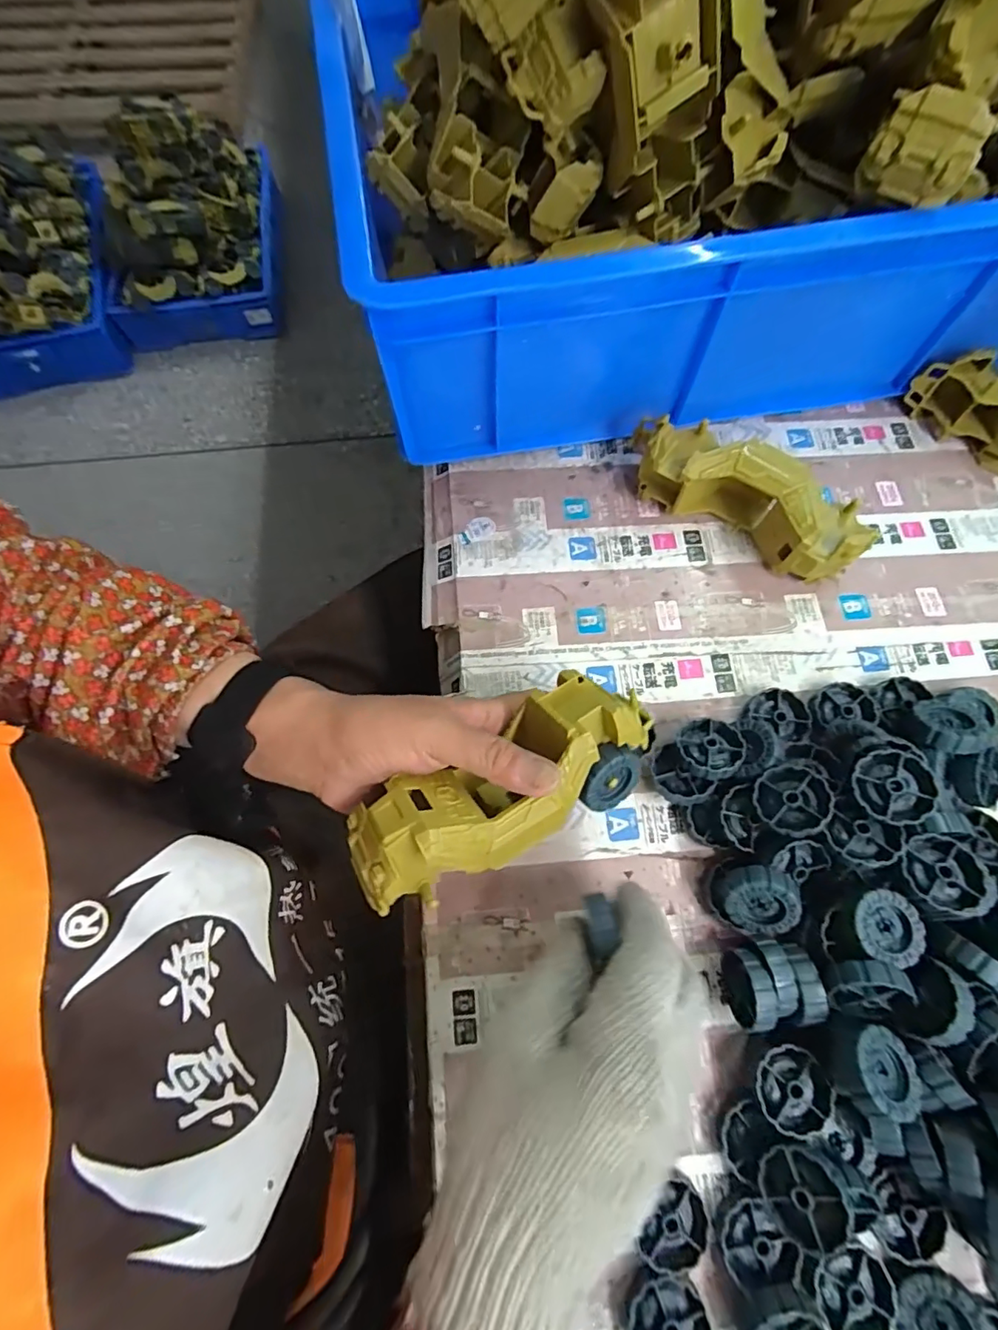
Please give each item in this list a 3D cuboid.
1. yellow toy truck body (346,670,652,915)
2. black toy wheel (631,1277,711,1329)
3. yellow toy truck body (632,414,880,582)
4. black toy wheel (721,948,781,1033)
[{"bbox_3d":[0.007,0.063,0.283,0.167,0.053,0.064,-31,75,-15],"label":"yellow toy truck body"},{"bbox_3d":[0.083,0.322,0.261,0.036,0.011,0.037,0,72,0],"label":"black toy wheel"},{"bbox_3d":[0.171,-0.120,0.383,0.169,0.057,0.049,36,75,11],"label":"yellow toy truck body"},{"bbox_3d":[0.137,0.179,0.298,0.017,0.039,0.037,-13,72,-4],"label":"black toy wheel"}]

